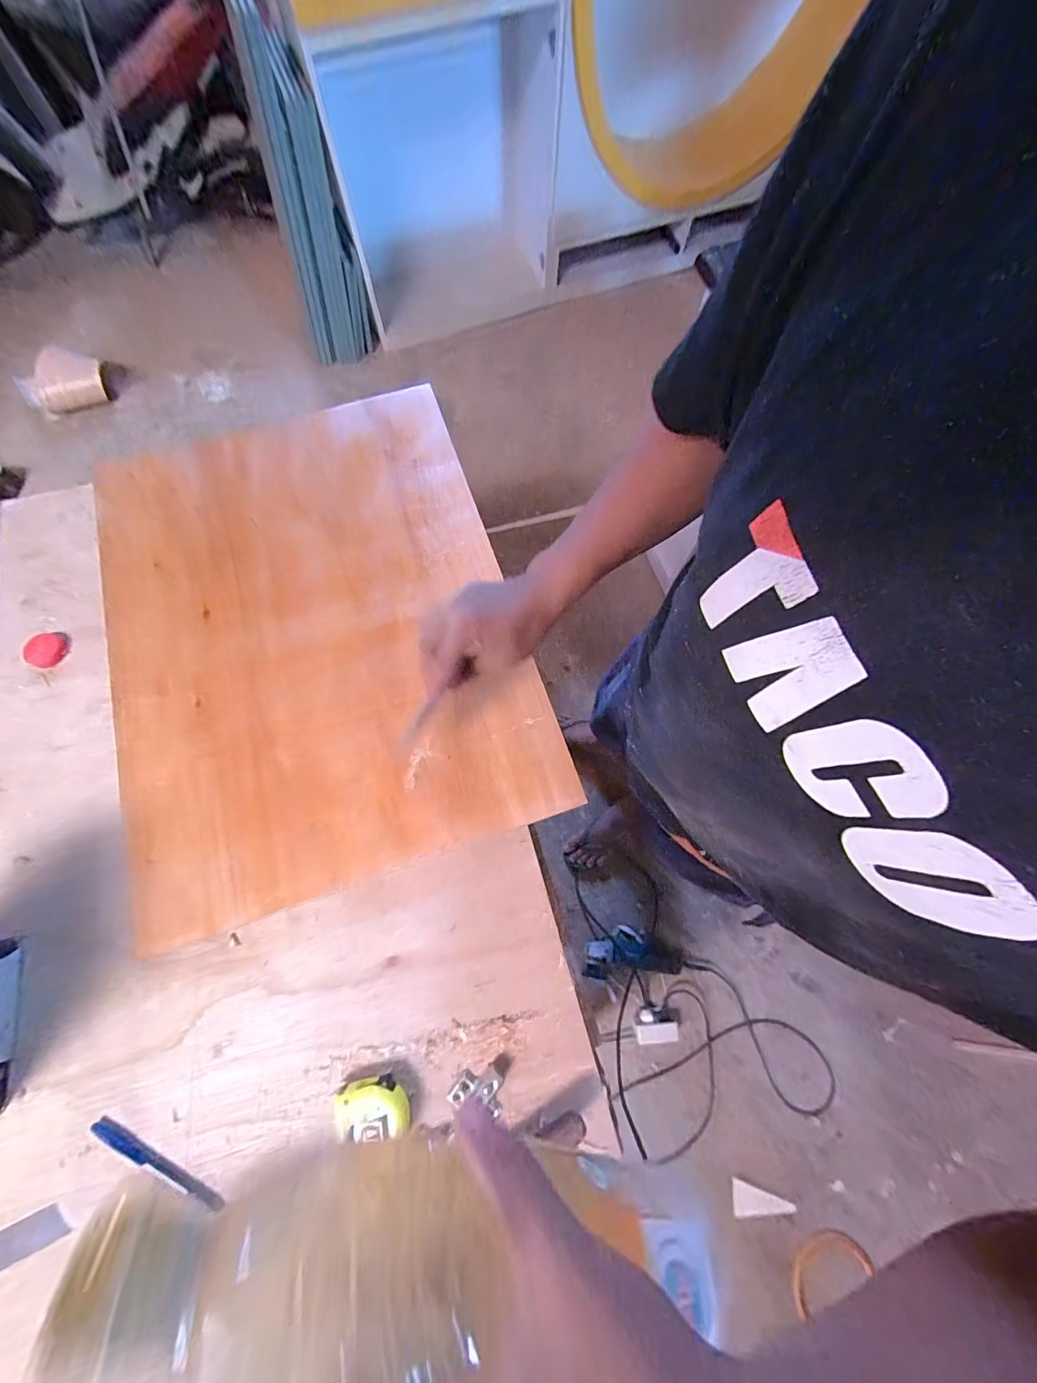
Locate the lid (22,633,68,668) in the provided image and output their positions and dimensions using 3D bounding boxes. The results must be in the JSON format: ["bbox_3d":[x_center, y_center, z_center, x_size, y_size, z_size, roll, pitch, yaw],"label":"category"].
[{"bbox_3d":[-0.618,-0.054,0.594,0.053,0.009,0.045,20,75,5],"label":"lid"}]

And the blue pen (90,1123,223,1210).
[{"bbox_3d":[-0.348,0.452,0.435,0.147,0.013,0.012,22,73,5],"label":"blue pen"}]

